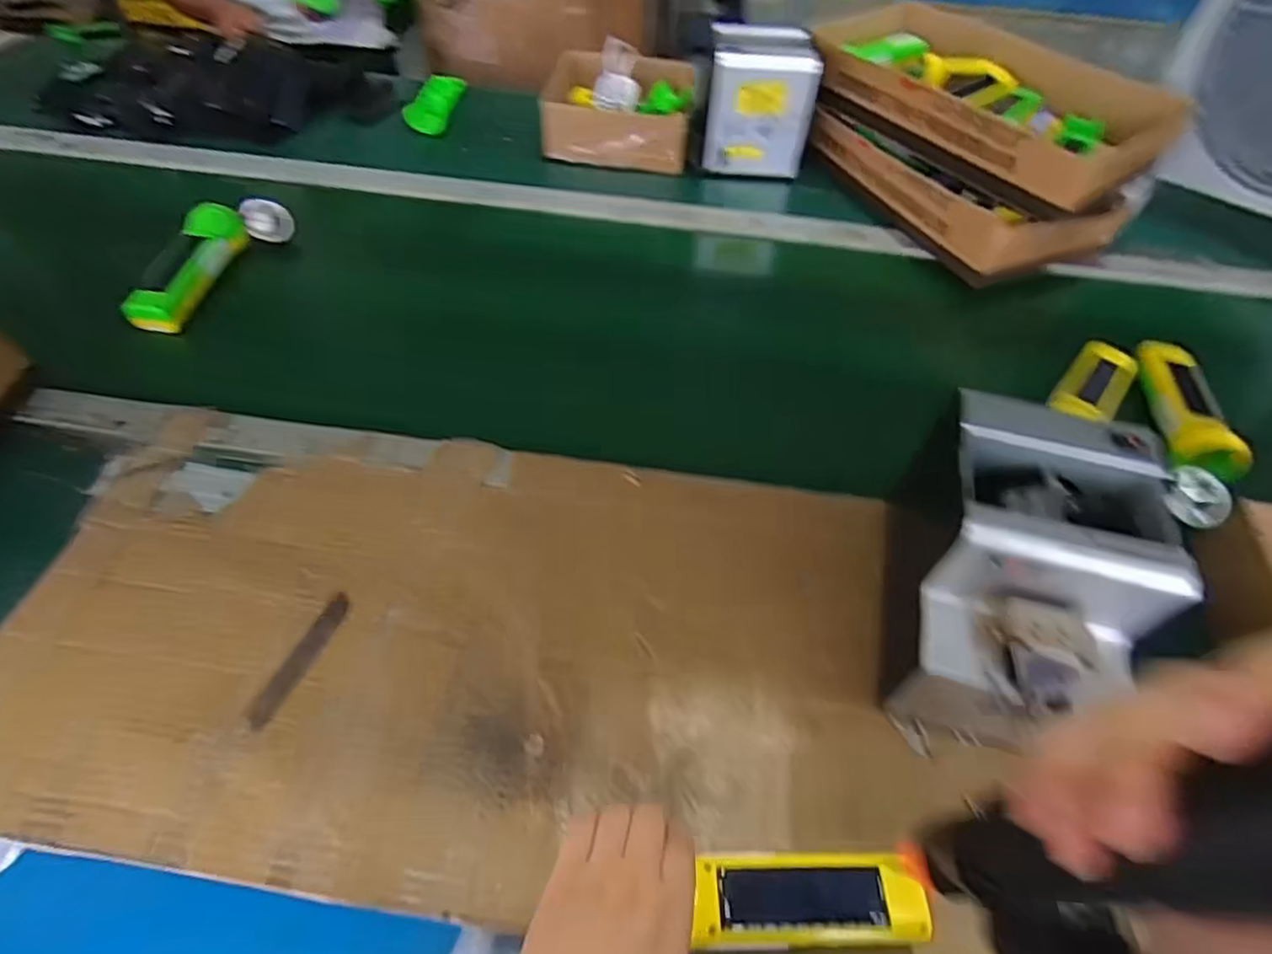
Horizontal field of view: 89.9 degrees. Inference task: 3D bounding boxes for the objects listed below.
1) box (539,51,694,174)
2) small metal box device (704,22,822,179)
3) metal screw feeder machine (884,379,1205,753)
[{"bbox_3d":[-0.027,-0.522,0.902,0.207,0.066,0.204,4,53,1],"label":"box"},{"bbox_3d":[0.159,-0.495,0.843,0.129,0.133,0.112,4,53,0],"label":"small metal box device"},{"bbox_3d":[0.251,0.064,0.423,0.125,0.147,0.180,12,54,5],"label":"metal screw feeder machine"}]

